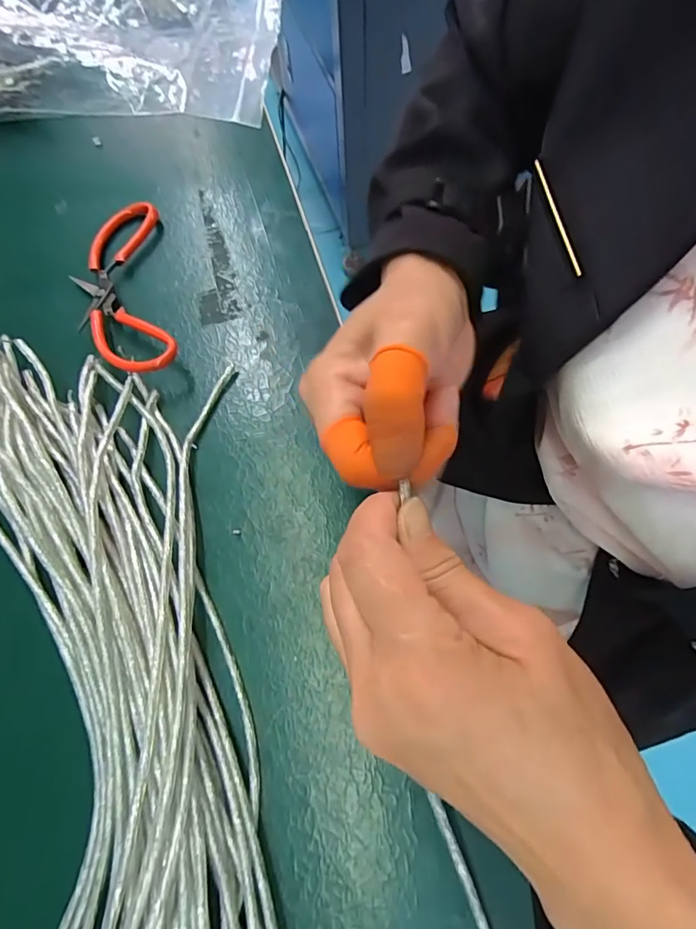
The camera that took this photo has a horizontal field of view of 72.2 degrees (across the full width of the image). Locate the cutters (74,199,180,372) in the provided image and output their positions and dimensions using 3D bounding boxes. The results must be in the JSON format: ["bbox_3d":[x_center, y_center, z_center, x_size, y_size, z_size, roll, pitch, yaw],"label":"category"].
[{"bbox_3d":[-0.155,-0.119,0.326,0.062,0.022,0.146,-15,71,-5],"label":"cutters"}]

